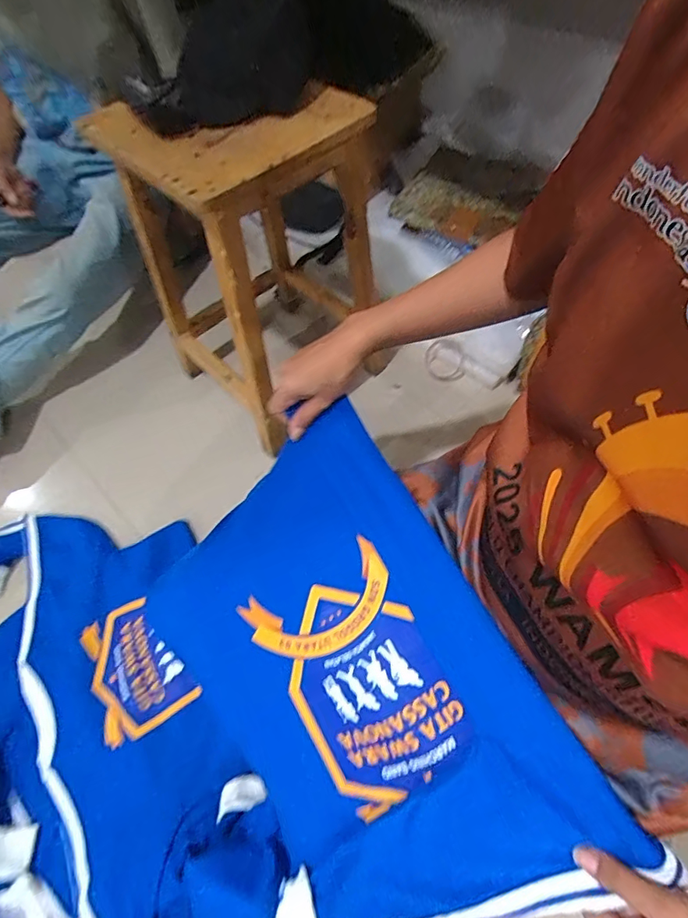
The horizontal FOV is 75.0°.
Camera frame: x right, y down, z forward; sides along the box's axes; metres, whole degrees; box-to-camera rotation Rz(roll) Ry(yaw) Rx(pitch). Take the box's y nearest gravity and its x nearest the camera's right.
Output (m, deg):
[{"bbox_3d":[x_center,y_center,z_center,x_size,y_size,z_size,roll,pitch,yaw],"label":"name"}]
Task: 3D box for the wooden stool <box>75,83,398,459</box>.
[{"bbox_3d":[-0.136,-0.332,0.763,0.307,0.433,0.328,-36,65,-18],"label":"wooden stool"}]

